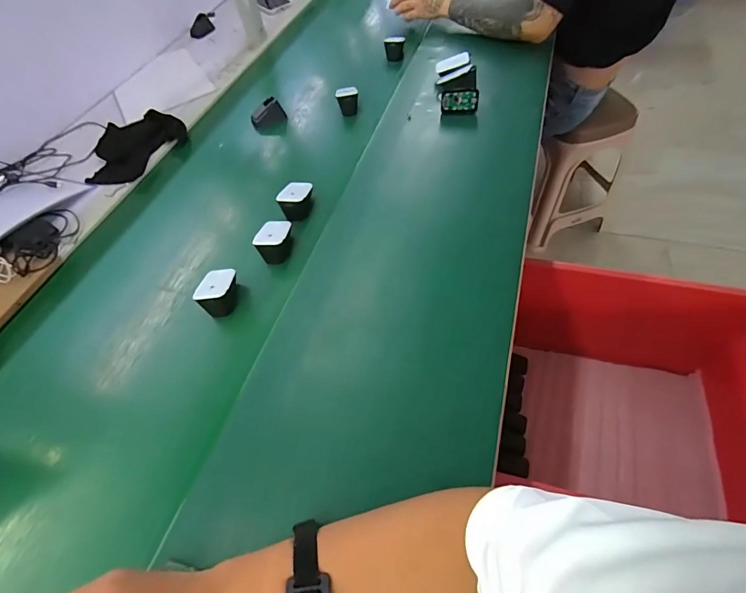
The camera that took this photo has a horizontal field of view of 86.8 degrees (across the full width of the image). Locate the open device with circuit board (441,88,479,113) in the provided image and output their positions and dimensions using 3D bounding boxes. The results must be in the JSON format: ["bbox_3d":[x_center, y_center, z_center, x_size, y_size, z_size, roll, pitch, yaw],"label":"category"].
[{"bbox_3d":[0.166,-0.374,0.755,0.068,0.041,0.025,4,26,8],"label":"open device with circuit board"}]

